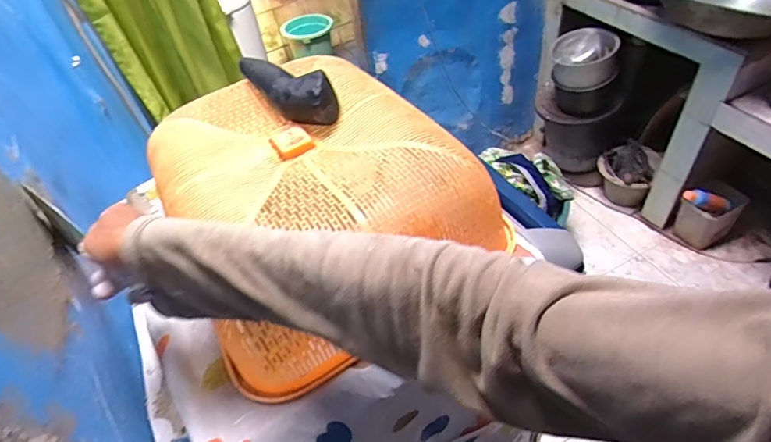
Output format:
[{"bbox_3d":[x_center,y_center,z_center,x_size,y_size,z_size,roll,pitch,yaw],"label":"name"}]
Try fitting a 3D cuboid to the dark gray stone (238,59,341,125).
[{"bbox_3d":[-0.110,-0.164,0.559,0.075,0.042,0.159,-26,47,-18],"label":"dark gray stone"}]

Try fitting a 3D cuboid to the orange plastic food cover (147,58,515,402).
[{"bbox_3d":[-0.077,-0.040,0.540,0.306,0.133,0.372,-29,48,-20],"label":"orange plastic food cover"}]

